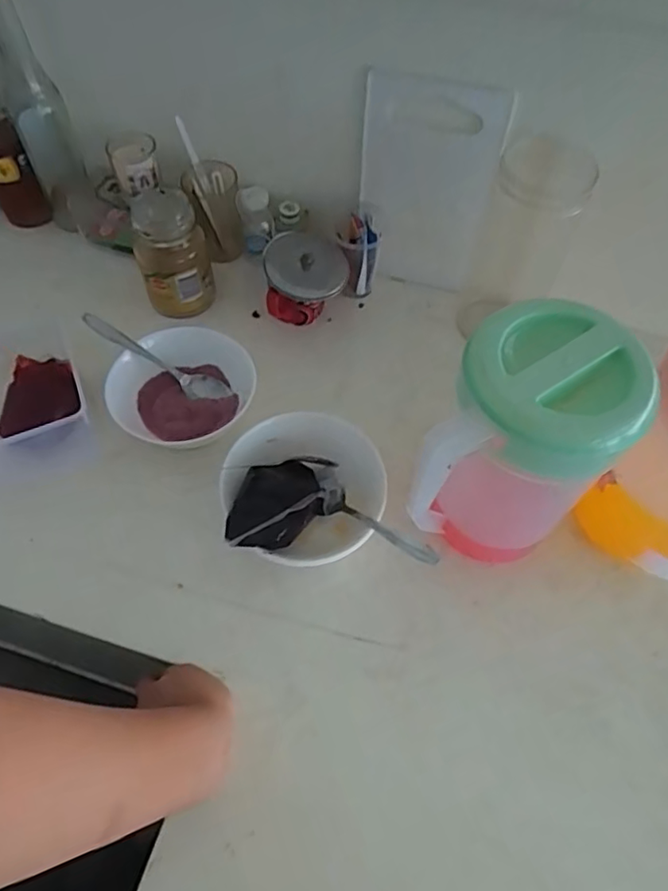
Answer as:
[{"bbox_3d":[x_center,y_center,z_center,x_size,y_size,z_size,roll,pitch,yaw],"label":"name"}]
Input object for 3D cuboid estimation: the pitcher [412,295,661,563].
[{"bbox_3d":[0.140,0.017,0.473,0.120,0.225,0.143,30,63,16],"label":"pitcher"}]

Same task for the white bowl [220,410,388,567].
[{"bbox_3d":[-0.026,0.043,0.545,0.137,0.070,0.147,0,59,-1],"label":"white bowl"}]

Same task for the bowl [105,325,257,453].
[{"bbox_3d":[-0.156,-0.054,0.616,0.143,0.044,0.142,16,60,9],"label":"bowl"}]

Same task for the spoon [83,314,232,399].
[{"bbox_3d":[-0.187,-0.088,0.623,0.162,0.022,0.029,31,61,-10],"label":"spoon"}]

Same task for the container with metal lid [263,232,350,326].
[{"bbox_3d":[-0.032,-0.186,0.676,0.090,0.086,0.089,-5,59,-4],"label":"container with metal lid"}]

